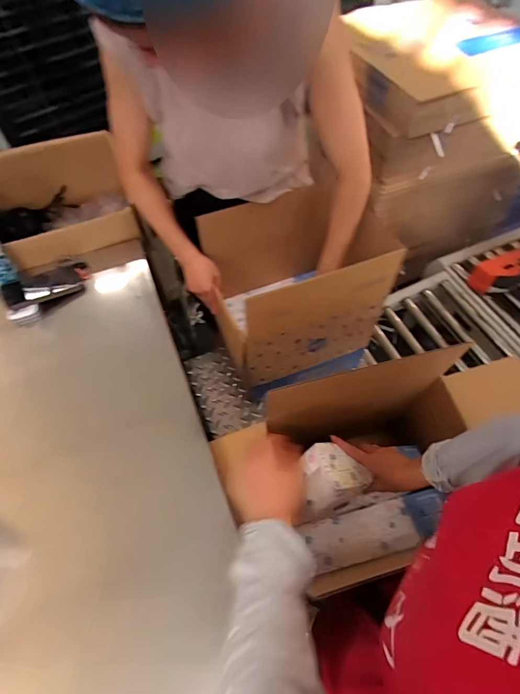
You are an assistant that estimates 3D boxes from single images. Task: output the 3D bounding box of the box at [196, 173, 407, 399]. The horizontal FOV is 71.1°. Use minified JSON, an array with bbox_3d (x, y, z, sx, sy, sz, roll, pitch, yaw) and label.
[{"bbox_3d":[0.077,-0.148,0.894,0.348,0.334,0.280,-19,59,-10],"label":"box"}]

